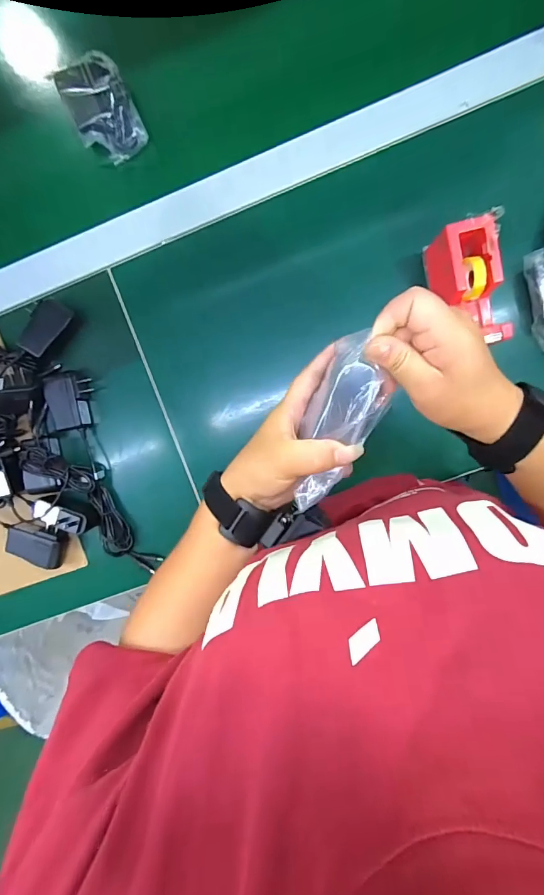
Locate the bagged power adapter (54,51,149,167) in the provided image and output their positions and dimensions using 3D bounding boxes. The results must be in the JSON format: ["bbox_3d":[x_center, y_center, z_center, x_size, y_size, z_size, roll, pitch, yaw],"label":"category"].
[{"bbox_3d":[-0.203,-0.406,0.502,0.073,0.036,0.101,-24,91,5],"label":"bagged power adapter"}]

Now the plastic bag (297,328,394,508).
[{"bbox_3d":[0.049,-0.014,0.287,0.047,0.018,0.122,19,107,3],"label":"plastic bag"}]

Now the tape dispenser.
[{"bbox_3d":[0.212,-0.172,0.458,0.057,0.067,0.128,-13,92,5],"label":"tape dispenser"}]

